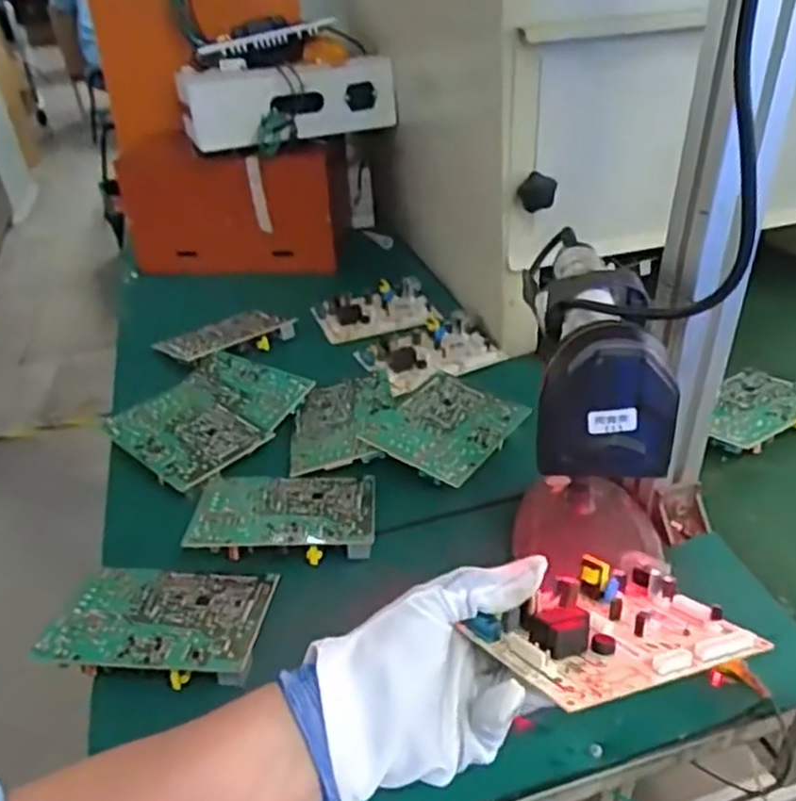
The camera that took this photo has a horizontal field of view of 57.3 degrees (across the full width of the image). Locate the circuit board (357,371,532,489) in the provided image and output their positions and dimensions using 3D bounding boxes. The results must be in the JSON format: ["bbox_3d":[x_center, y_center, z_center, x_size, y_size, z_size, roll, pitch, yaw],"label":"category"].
[{"bbox_3d":[0.044,0.021,0.646,0.099,0.027,0.133,18,41,29],"label":"circuit board"}]

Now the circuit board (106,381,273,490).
[{"bbox_3d":[-0.195,0.030,0.665,0.131,0.020,0.099,21,42,33],"label":"circuit board"}]

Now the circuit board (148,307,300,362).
[{"bbox_3d":[-0.195,-0.073,0.828,0.141,0.027,0.090,-31,42,-32],"label":"circuit board"}]

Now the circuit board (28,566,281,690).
[{"bbox_3d":[-0.158,0.149,0.499,0.135,0.031,0.094,0,35,7],"label":"circuit board"}]

